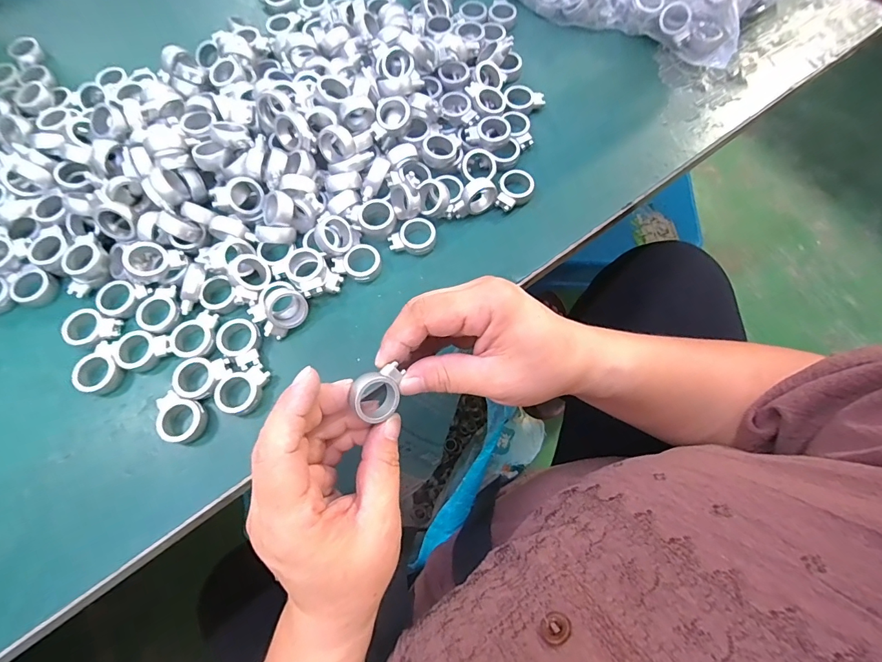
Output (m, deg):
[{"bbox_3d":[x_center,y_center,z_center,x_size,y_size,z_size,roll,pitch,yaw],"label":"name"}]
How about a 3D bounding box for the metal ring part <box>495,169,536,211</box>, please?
[{"bbox_3d":[0.056,-0.104,0.304,0.026,0.011,0.033,18,72,6],"label":"metal ring part"}]

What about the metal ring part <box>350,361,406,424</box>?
[{"bbox_3d":[-0.034,0.033,0.215,0.025,0.012,0.025,-10,98,-24],"label":"metal ring part"}]

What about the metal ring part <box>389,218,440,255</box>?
[{"bbox_3d":[-0.019,-0.065,0.290,0.033,0.010,0.025,-34,74,-11],"label":"metal ring part"}]

